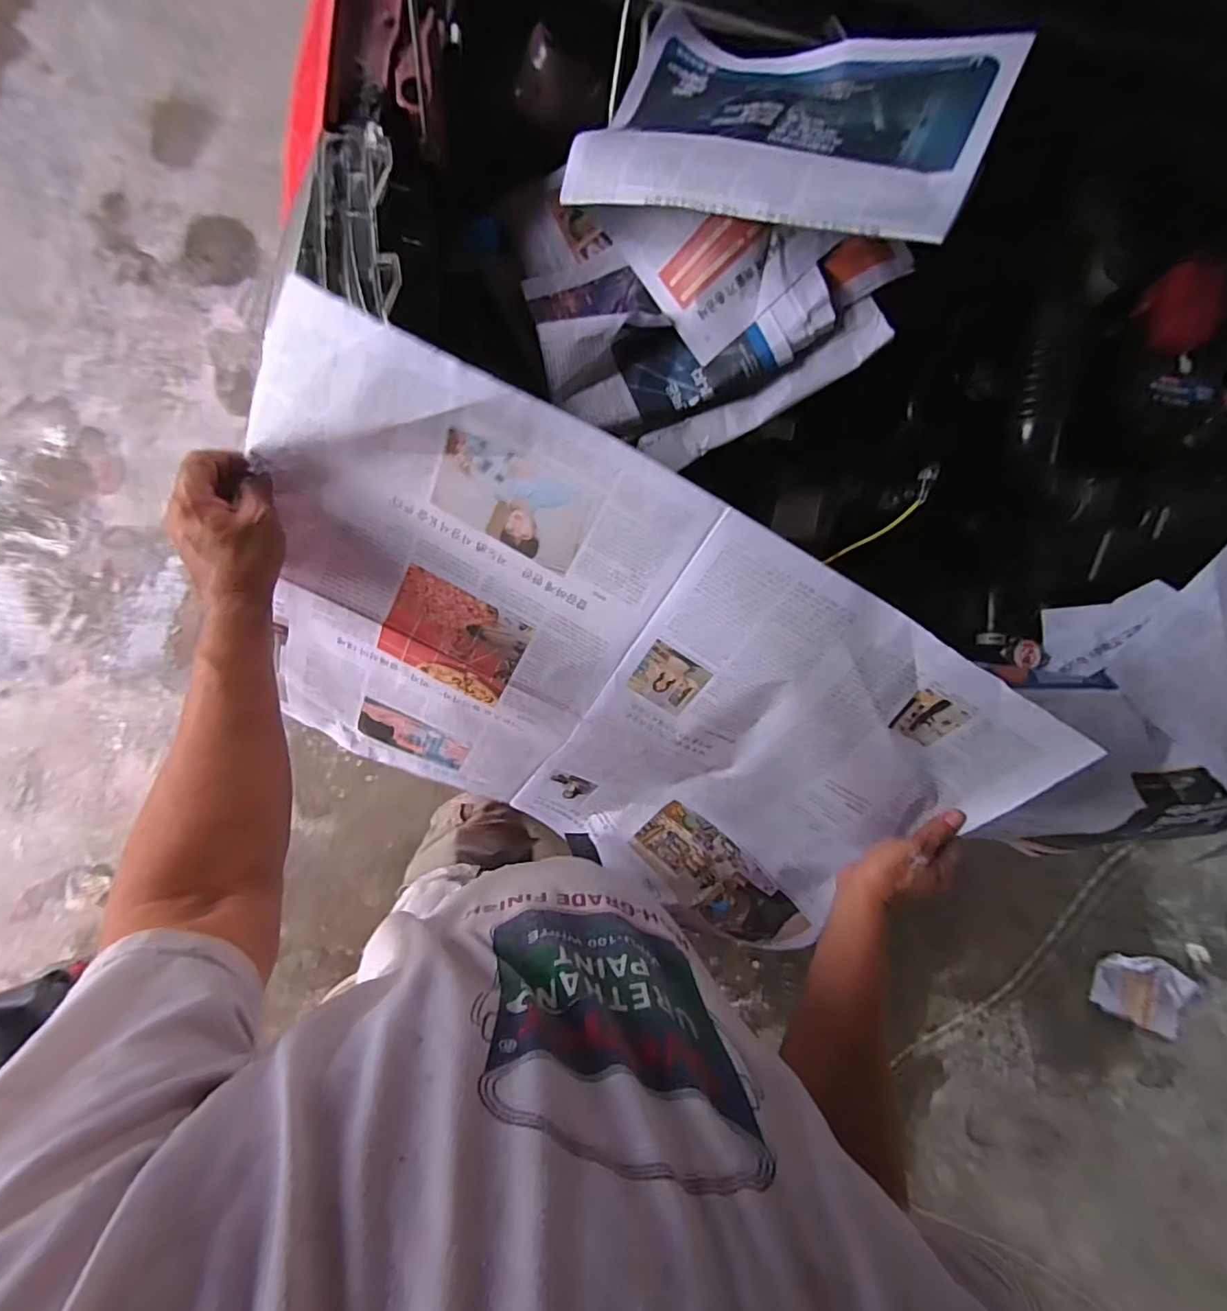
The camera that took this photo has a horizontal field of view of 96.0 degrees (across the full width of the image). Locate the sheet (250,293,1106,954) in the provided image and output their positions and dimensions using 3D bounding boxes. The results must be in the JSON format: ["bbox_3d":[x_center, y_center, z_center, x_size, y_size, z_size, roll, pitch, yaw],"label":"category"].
[{"bbox_3d":[-0.015,0.058,0.578,0.713,0.497,0.058,28,37,-7],"label":"sheet"}]

